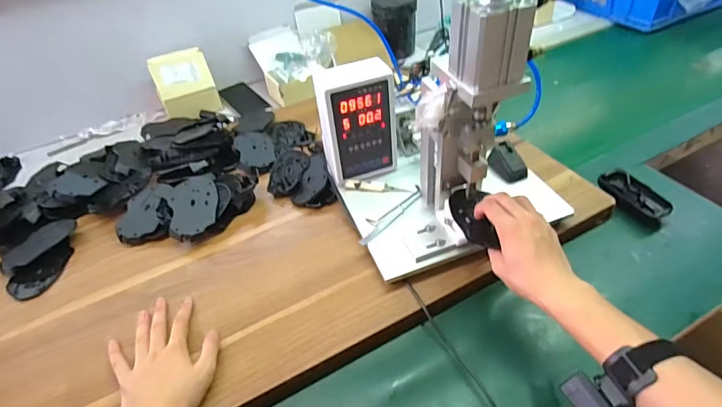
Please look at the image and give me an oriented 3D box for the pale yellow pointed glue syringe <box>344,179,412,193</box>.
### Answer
[{"bbox_3d":[0.026,-0.027,0.697,0.105,0.014,0.016,5,45,11],"label":"pale yellow pointed glue syringe"}]

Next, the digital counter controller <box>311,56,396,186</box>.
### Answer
[{"bbox_3d":[-0.008,-0.130,0.681,0.112,0.172,0.080,-16,45,-10],"label":"digital counter controller"}]

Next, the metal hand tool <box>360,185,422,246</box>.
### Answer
[{"bbox_3d":[0.045,0.012,0.657,0.033,0.005,0.137,30,54,31],"label":"metal hand tool"}]

